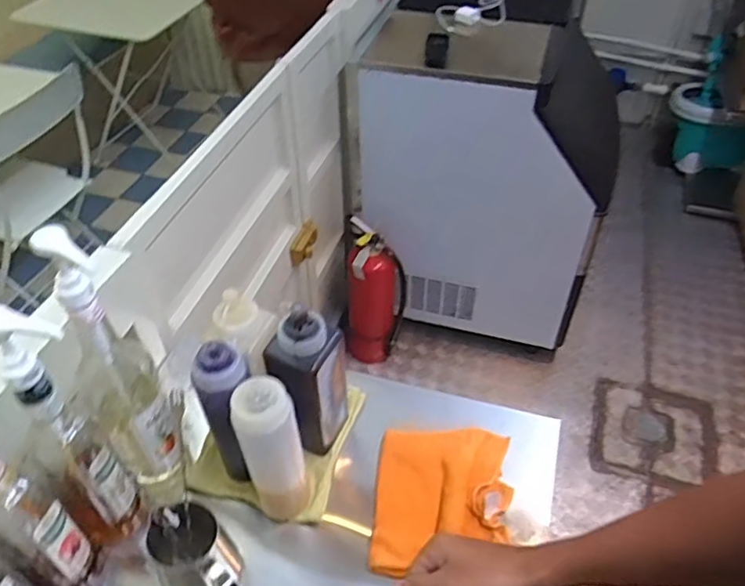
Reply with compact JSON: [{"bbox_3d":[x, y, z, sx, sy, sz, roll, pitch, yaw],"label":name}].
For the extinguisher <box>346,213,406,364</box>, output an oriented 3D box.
[{"bbox_3d":[0.013,0.010,1.843,0.174,0.456,0.148,2,45,2],"label":"extinguisher"}]

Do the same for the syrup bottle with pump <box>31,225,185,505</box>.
[{"bbox_3d":[-0.277,0.109,0.686,0.086,0.413,0.070,-27,50,-25],"label":"syrup bottle with pump"}]

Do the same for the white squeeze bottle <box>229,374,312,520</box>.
[{"bbox_3d":[-0.113,0.185,0.709,0.071,0.214,0.062,-9,45,-9],"label":"white squeeze bottle"}]

